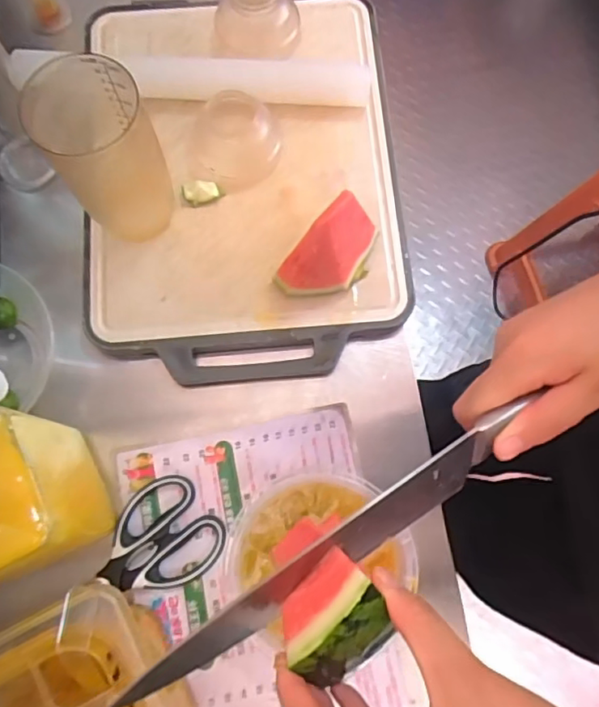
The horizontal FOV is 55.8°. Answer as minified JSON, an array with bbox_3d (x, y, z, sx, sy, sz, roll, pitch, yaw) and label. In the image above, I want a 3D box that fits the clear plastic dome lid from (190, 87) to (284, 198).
[{"bbox_3d":[-0.061,-0.206,0.537,0.087,0.057,0.083,0,76,-2],"label":"clear plastic dome lid"}]

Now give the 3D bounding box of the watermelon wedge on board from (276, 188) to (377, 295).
[{"bbox_3d":[0.031,-0.089,0.476,0.095,0.107,0.041,-32,79,-9],"label":"watermelon wedge on board"}]

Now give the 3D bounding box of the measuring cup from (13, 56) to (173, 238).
[{"bbox_3d":[-0.160,-0.163,0.468,0.085,0.136,0.081,0,76,-2],"label":"measuring cup"}]

